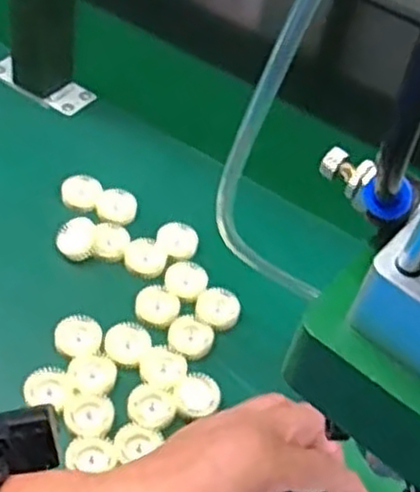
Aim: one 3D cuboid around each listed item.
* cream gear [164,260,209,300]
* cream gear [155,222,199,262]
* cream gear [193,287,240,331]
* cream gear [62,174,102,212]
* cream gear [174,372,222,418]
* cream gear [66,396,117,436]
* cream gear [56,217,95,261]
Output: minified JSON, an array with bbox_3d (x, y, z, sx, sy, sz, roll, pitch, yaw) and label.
[{"bbox_3d":[-0.018,0.025,0.556,0.032,0.009,0.027,15,48,2],"label":"cream gear"},{"bbox_3d":[-0.026,-0.004,0.579,0.032,0.013,0.030,8,48,-5],"label":"cream gear"},{"bbox_3d":[0.005,0.045,0.544,0.033,0.010,0.029,26,49,11],"label":"cream gear"},{"bbox_3d":[-0.105,-0.044,0.598,0.032,0.011,0.030,0,49,-11],"label":"cream gear"},{"bbox_3d":[-0.010,0.101,0.497,0.032,0.007,0.030,-23,57,-28],"label":"cream gear"},{"bbox_3d":[-0.077,0.109,0.475,0.030,0.005,0.028,3,52,-4],"label":"cream gear"},{"bbox_3d":[-0.102,-0.005,0.562,0.028,0.013,0.031,6,48,-6],"label":"cream gear"}]

